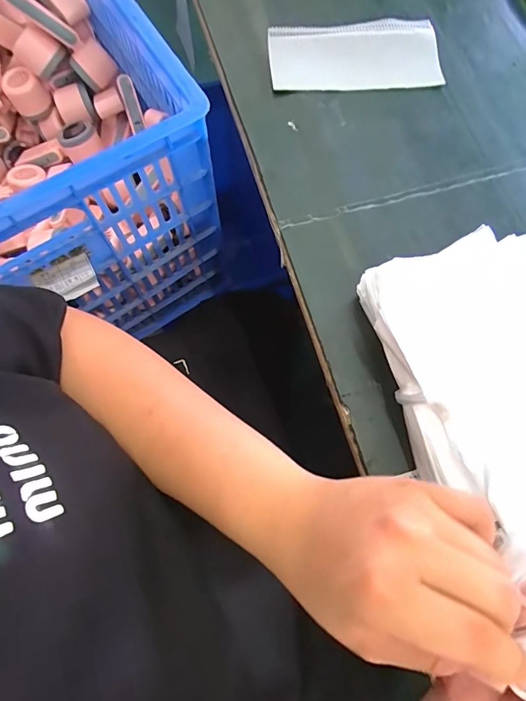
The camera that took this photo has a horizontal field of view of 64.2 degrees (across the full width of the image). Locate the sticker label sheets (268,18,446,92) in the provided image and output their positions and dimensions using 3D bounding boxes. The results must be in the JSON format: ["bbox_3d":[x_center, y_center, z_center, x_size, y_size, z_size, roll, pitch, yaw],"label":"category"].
[{"bbox_3d":[0.108,-0.347,0.491,0.199,0.020,0.086,-4,72,-3],"label":"sticker label sheets"}]

